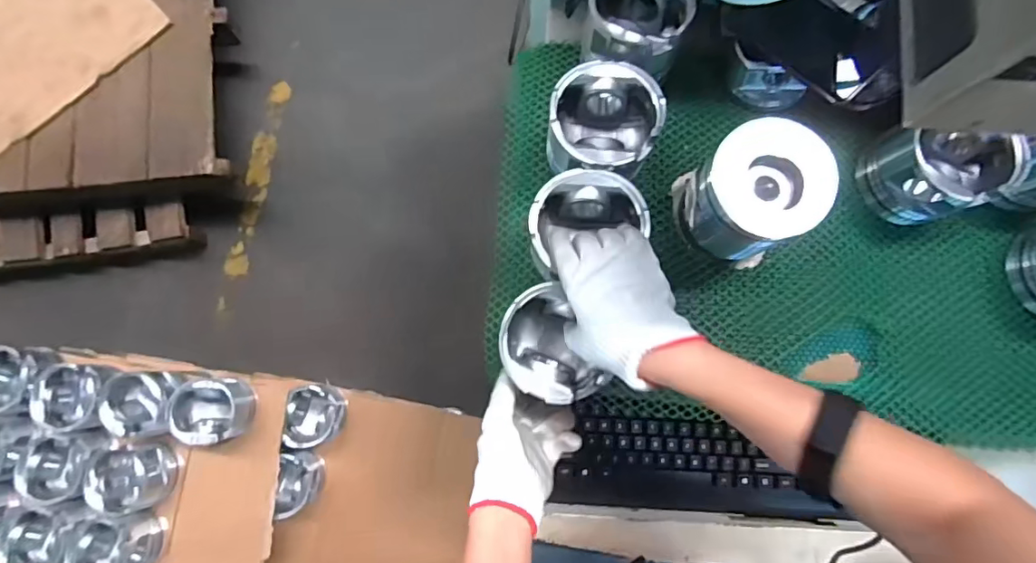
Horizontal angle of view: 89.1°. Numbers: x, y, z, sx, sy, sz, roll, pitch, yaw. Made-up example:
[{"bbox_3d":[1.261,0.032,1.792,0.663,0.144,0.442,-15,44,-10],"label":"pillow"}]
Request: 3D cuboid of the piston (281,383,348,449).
[{"bbox_3d":[-0.388,0.258,1.014,0.091,0.091,0.113,8,80,1],"label":"piston"}]

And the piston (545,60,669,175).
[{"bbox_3d":[0.088,-0.159,0.556,0.108,0.088,0.104,0,80,0],"label":"piston"}]

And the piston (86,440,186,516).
[{"bbox_3d":[-0.667,0.338,0.912,0.123,0.072,0.112,-7,80,-1],"label":"piston"}]

